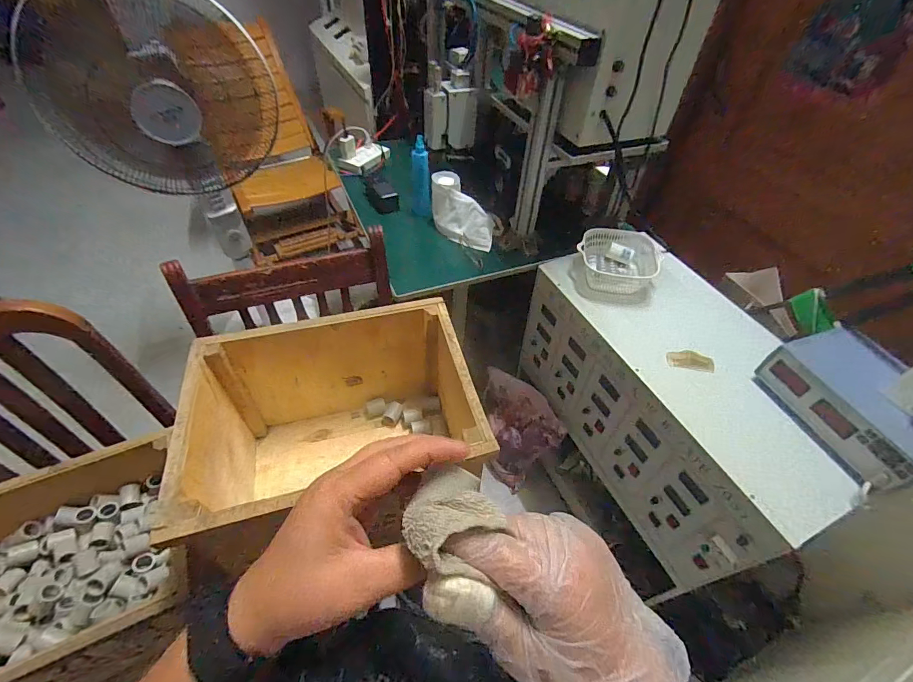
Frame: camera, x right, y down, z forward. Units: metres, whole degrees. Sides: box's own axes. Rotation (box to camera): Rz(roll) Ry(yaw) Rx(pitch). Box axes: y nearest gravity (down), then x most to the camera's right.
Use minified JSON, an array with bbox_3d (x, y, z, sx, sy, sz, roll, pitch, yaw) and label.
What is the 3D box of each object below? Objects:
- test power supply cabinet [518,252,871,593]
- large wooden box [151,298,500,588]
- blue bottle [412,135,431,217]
[{"bbox_3d":[0.490,0.131,0.999,0.332,0.400,0.694,-17,53,-17],"label":"test power supply cabinet"},{"bbox_3d":[-0.183,0.151,0.680,0.388,0.281,0.312,-10,51,-12],"label":"large wooden box"},{"bbox_3d":[-0.095,-0.432,1.095,0.054,0.183,0.058,-1,50,-4],"label":"blue bottle"}]

